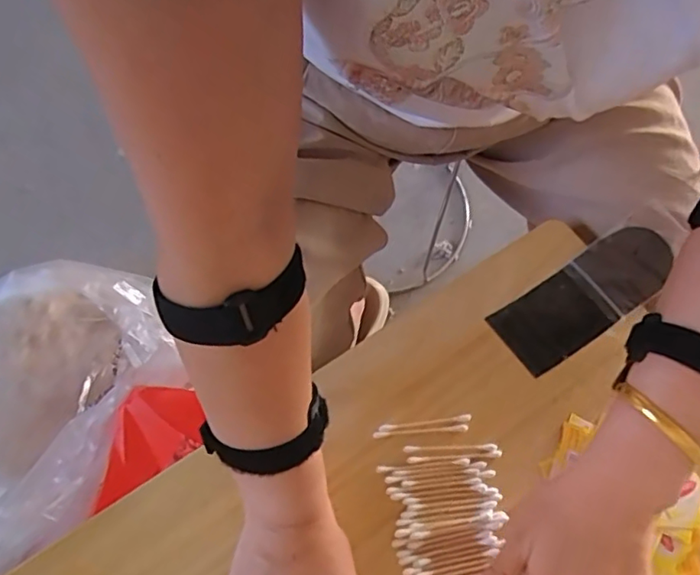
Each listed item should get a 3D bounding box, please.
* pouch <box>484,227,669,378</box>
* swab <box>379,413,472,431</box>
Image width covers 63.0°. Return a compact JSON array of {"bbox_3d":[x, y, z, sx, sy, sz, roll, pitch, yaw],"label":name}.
[{"bbox_3d":[0.201,0.008,0.490,0.162,0.010,0.063,-34,74,-7],"label":"pouch"},{"bbox_3d":[0.059,0.105,0.447,0.072,0.004,0.007,-5,66,-3],"label":"swab"}]

